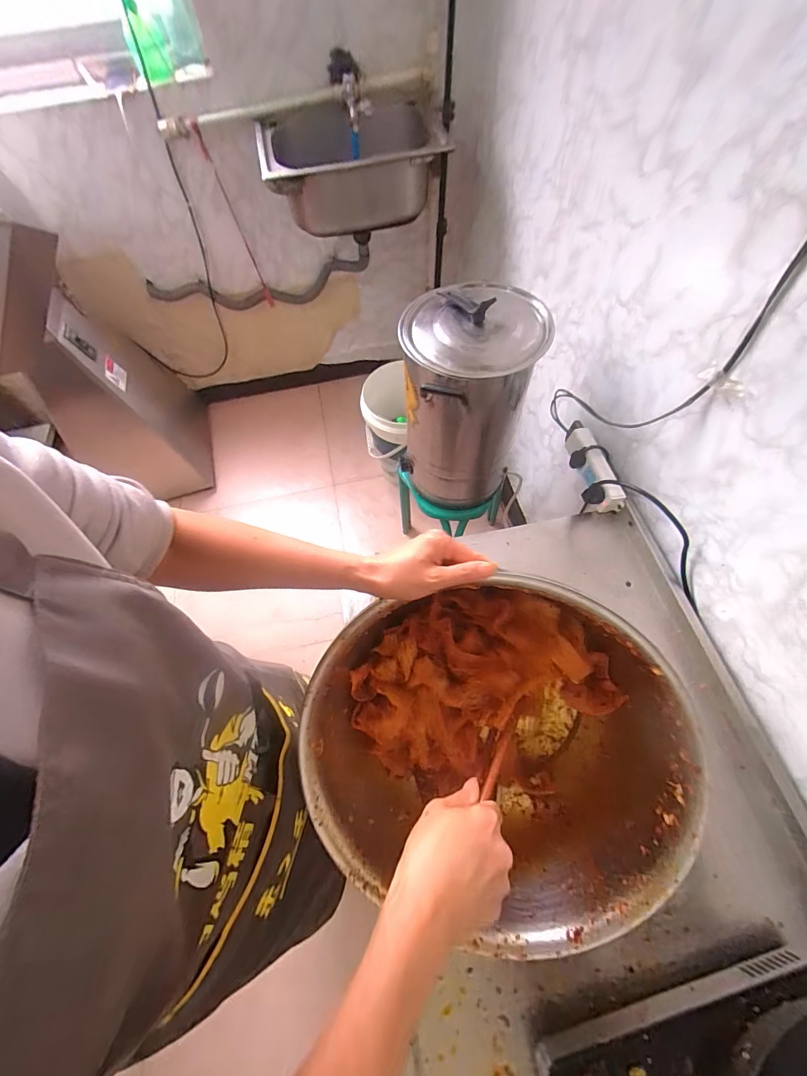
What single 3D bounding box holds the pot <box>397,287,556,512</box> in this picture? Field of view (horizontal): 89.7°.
[{"bbox_3d":[0.127,-0.260,0.846,0.241,0.402,0.235,-1,62,2],"label":"pot"}]

